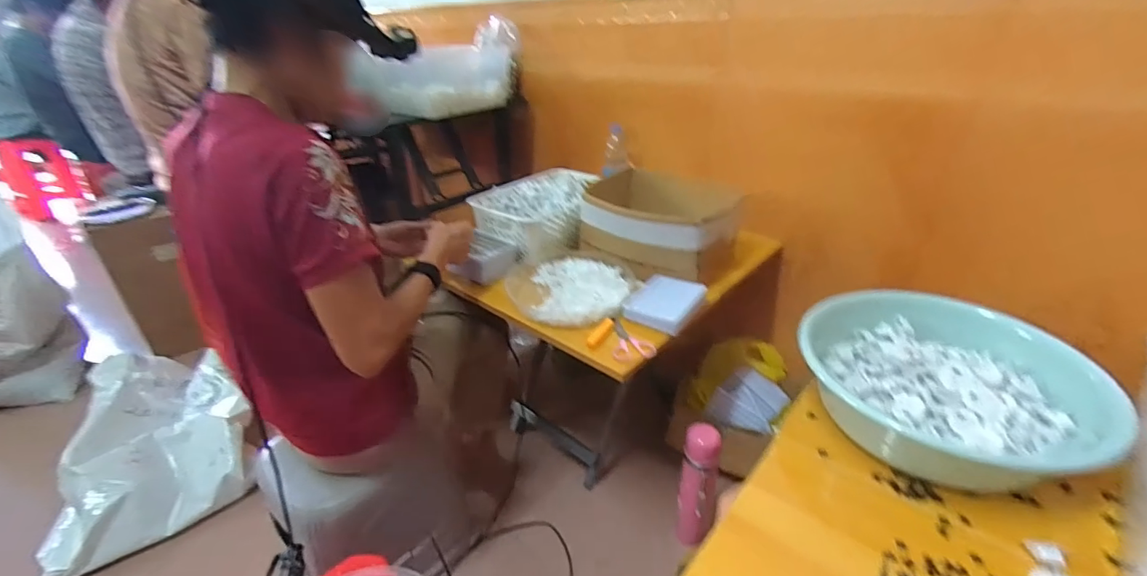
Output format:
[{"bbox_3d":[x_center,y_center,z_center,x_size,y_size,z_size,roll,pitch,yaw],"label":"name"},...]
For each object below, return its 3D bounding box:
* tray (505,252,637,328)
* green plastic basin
[{"bbox_3d":[-0.003,-0.004,0.914,0.226,0.038,0.248,-2,30,1],"label":"tray"},{"bbox_3d":[0.434,0.099,0.614,0.290,0.116,0.290,-2,30,1],"label":"green plastic basin"}]

